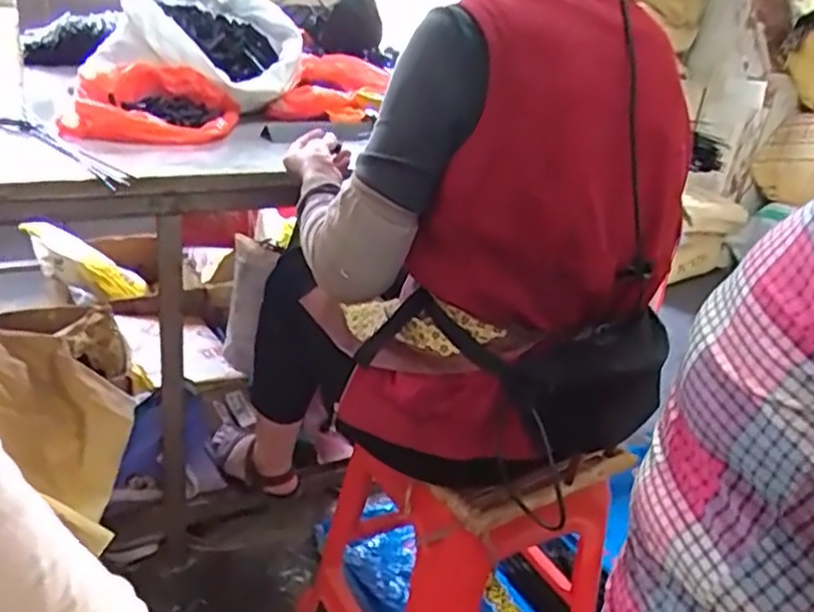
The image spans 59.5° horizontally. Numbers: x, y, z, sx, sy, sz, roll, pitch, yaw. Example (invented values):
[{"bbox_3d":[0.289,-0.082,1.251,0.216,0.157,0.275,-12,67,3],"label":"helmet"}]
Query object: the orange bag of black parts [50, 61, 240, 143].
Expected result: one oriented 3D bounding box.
[{"bbox_3d":[-0.427,-0.348,1.212,0.235,0.090,0.229,6,26,-1],"label":"orange bag of black parts"}]

